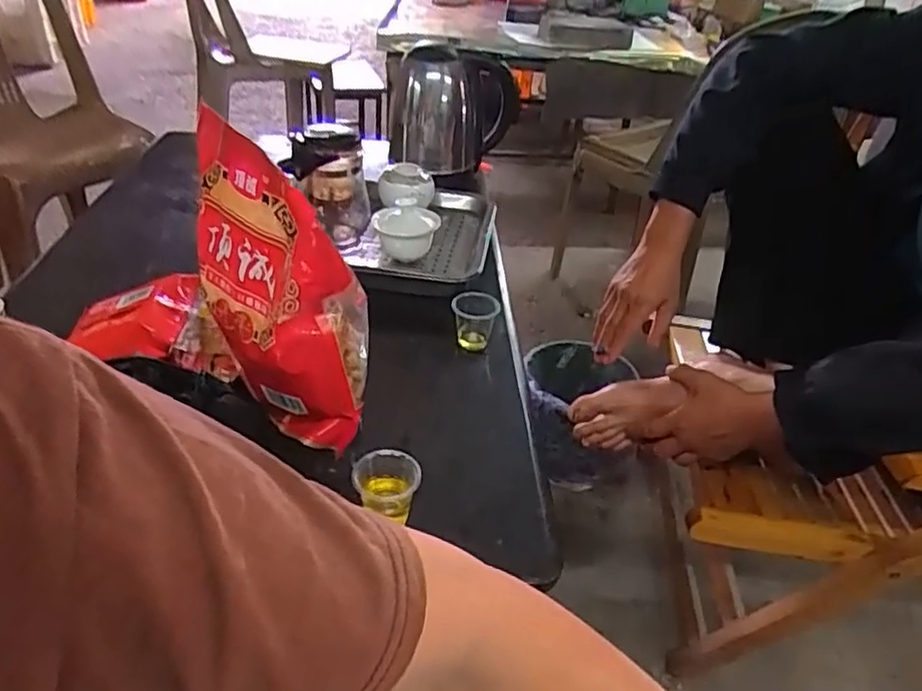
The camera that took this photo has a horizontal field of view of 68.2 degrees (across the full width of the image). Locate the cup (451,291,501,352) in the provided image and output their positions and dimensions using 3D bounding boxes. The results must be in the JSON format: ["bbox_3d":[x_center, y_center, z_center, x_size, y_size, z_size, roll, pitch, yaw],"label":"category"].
[{"bbox_3d":[0.015,-0.024,0.771,0.043,0.063,0.043,19,38,20],"label":"cup"}]

